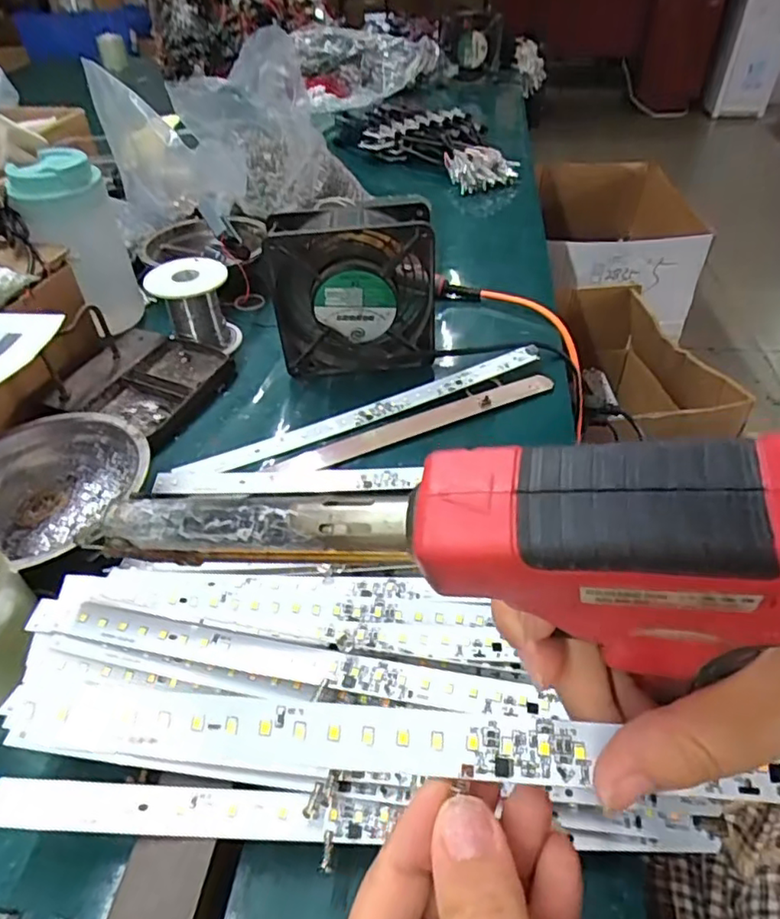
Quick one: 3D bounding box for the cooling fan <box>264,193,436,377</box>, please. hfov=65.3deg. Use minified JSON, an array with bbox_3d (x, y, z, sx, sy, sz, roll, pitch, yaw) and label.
[{"bbox_3d":[-0.030,-0.126,0.468,0.121,0.120,0.052,-7,43,-4],"label":"cooling fan"}]

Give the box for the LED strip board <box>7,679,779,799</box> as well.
[{"bbox_3d":[0.031,0.081,0.173,0.278,0.004,0.018,3,65,3],"label":"LED strip board"}]

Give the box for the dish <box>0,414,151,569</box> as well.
[{"bbox_3d":[-0.210,0.022,0.377,0.113,0.038,0.113,-1,42,1],"label":"dish"}]

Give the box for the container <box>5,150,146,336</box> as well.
[{"bbox_3d":[-0.262,-0.177,0.520,0.049,0.142,0.061,15,45,18],"label":"container"}]

